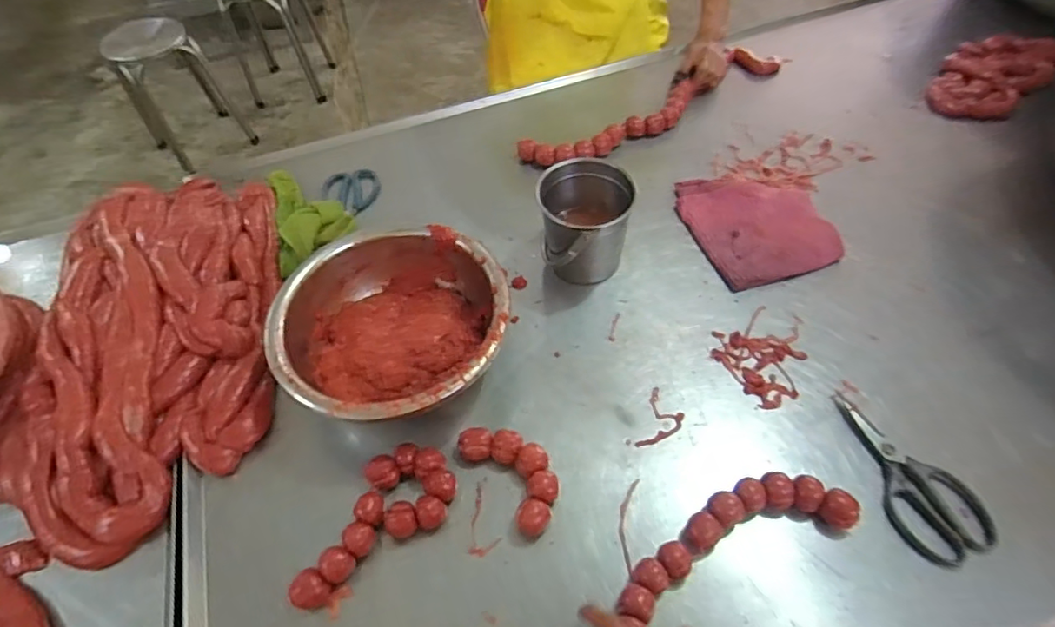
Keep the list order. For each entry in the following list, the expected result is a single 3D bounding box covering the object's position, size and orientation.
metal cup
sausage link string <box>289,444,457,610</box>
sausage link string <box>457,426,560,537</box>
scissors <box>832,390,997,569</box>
[{"bbox_3d":[0.079,-0.116,0.791,0.126,0.139,0.135,-1,55,2],"label":"metal cup"},{"bbox_3d":[-0.175,0.226,0.626,0.197,0.032,0.094,-31,59,-17],"label":"sausage link string"},{"bbox_3d":[-0.013,0.182,0.655,0.073,0.033,0.141,-34,60,-19],"label":"sausage link string"},{"bbox_3d":[0.422,0.177,0.638,0.099,0.020,0.202,-21,57,-11],"label":"scissors"}]

